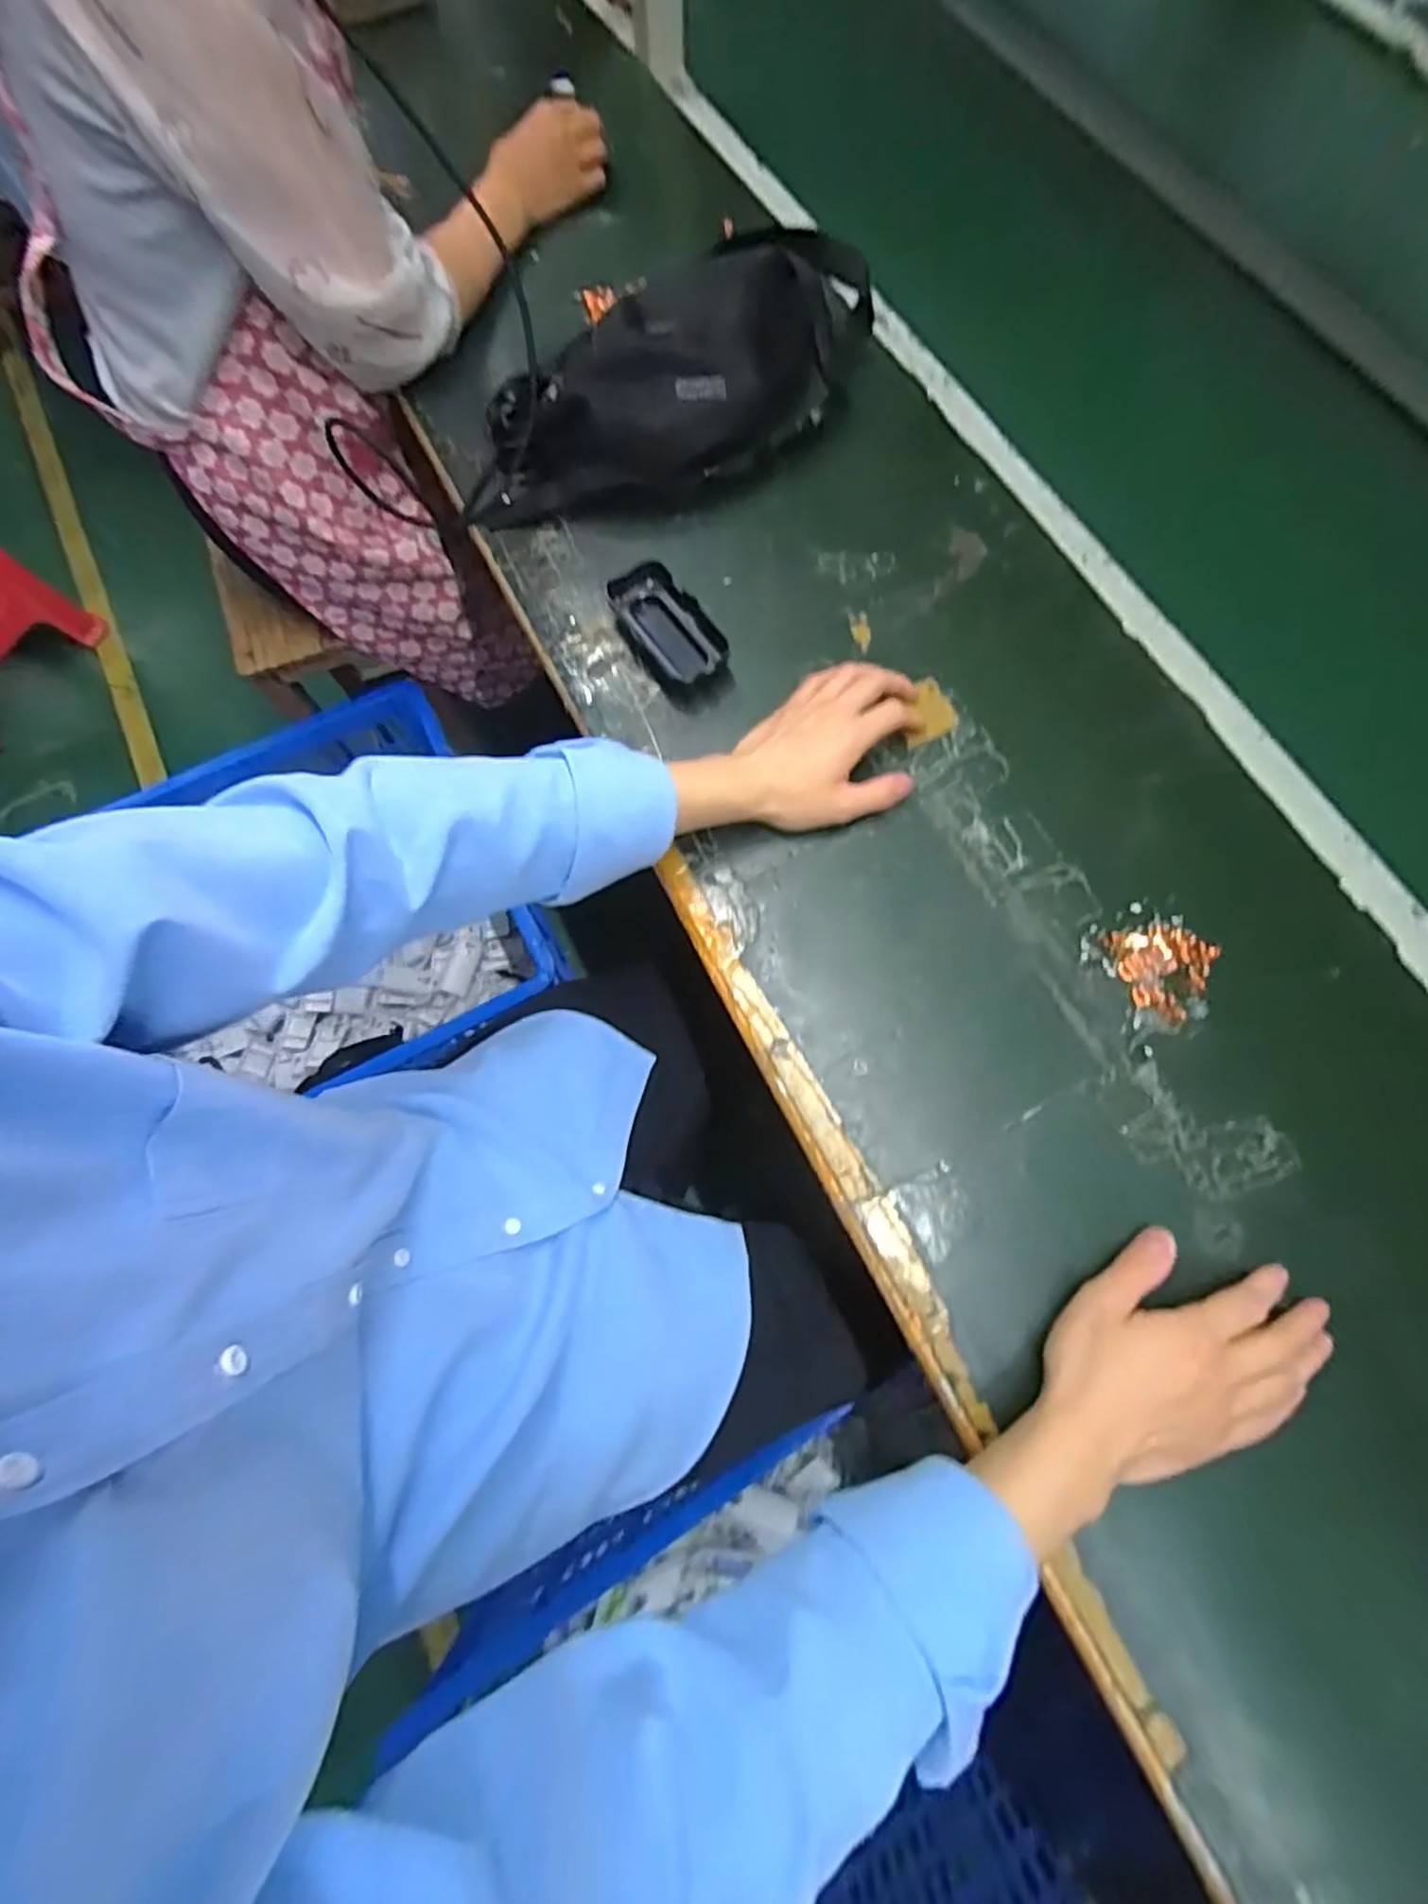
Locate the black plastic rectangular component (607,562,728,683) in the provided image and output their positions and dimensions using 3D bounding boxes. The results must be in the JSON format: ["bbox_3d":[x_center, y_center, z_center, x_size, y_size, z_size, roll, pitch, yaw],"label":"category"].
[{"bbox_3d":[-0.035,-0.253,0.570,0.049,0.024,0.108,-35,75,-10],"label":"black plastic rectangular component"}]

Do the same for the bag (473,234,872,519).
[{"bbox_3d":[-0.032,-0.464,0.603,0.364,0.076,0.164,-33,74,-9],"label":"bag"}]

